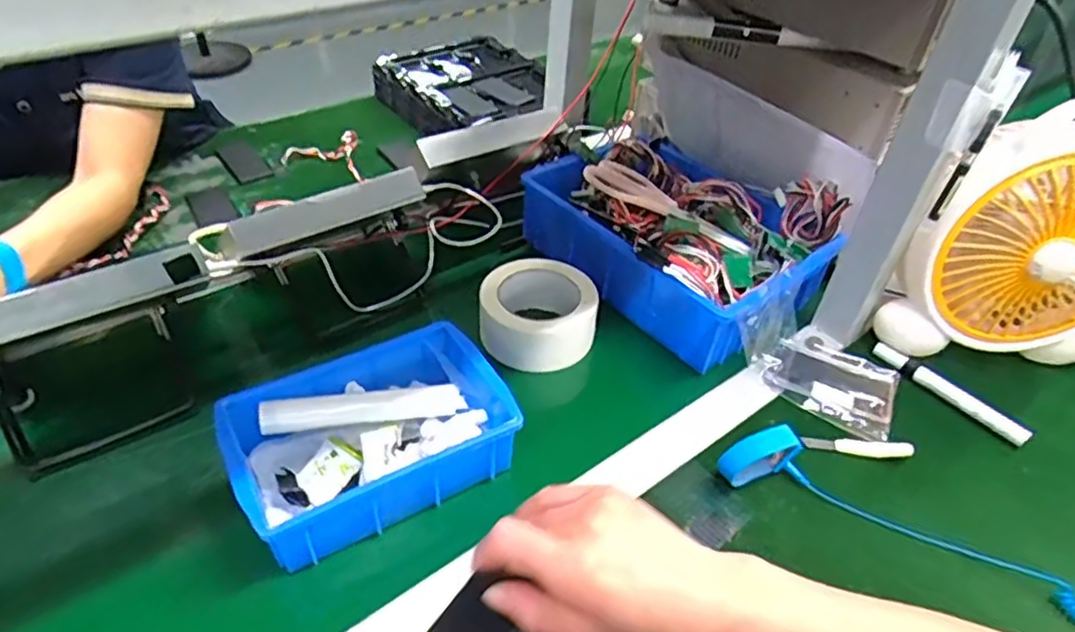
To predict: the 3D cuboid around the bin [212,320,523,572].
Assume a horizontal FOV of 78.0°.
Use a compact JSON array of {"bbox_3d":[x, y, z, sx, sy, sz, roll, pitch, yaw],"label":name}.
[{"bbox_3d":[-0.130,0.091,0.519,0.204,0.060,0.143,-20,47,-26],"label":"bin"}]

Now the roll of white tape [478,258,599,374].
[{"bbox_3d":[0.004,-0.003,0.642,0.106,0.062,0.098,3,41,-2],"label":"roll of white tape"}]

